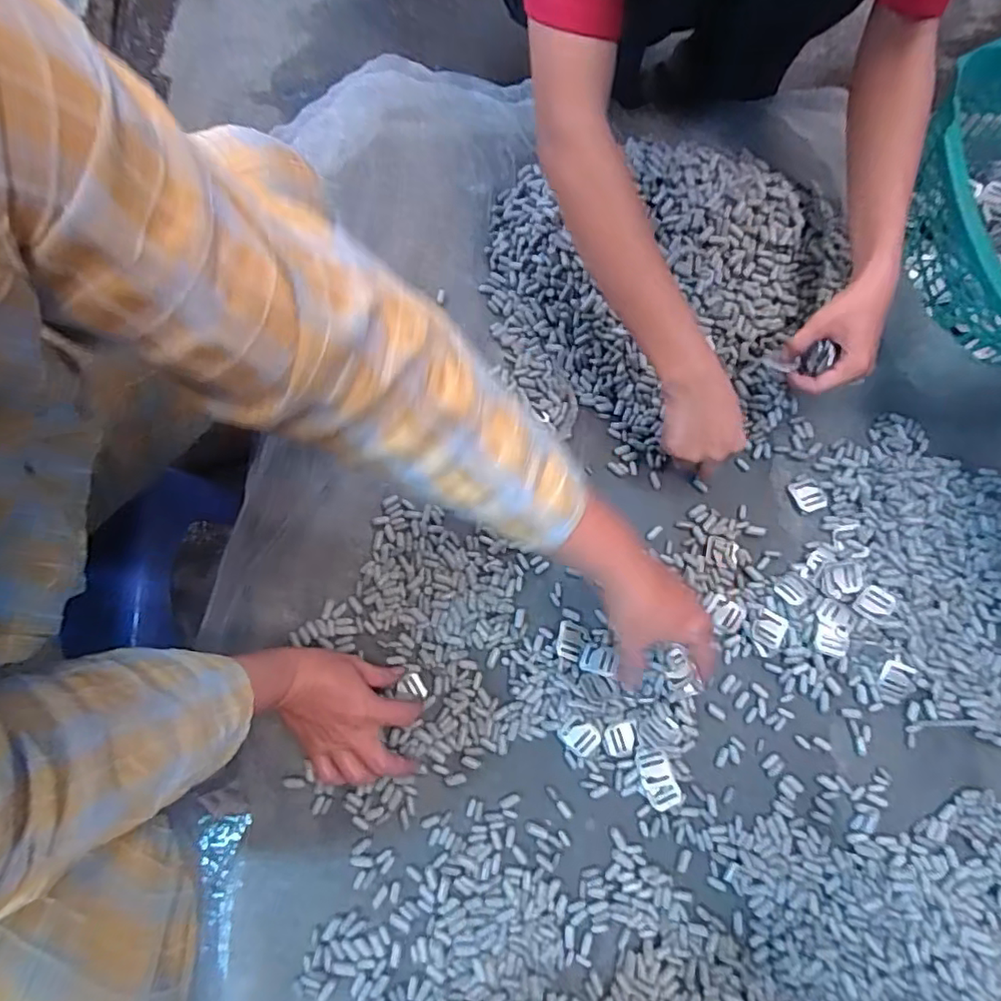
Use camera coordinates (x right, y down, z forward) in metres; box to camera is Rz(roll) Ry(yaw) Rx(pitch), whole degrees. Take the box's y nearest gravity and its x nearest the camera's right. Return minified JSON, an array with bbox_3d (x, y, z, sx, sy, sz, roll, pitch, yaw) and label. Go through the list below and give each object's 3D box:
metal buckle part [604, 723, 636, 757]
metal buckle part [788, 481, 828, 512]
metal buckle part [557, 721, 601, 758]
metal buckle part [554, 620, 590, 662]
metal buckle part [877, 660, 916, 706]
[{"bbox_3d":[0.115,0.231,0.563,0.030,0.004,0.030,0,82,-1],"label":"metal buckle part"},{"bbox_3d":[0.329,-0.005,0.625,0.027,0.007,0.034,-23,78,-6],"label":"metal buckle part"},{"bbox_3d":[0.076,0.226,0.560,0.037,0.004,0.029,37,79,7],"label":"metal buckle part"},{"bbox_3d":[0.071,0.140,0.579,0.030,0.009,0.035,19,77,3],"label":"metal buckle part"},{"bbox_3d":[0.387,0.178,0.570,0.034,0.006,0.038,21,77,4],"label":"metal buckle part"}]

